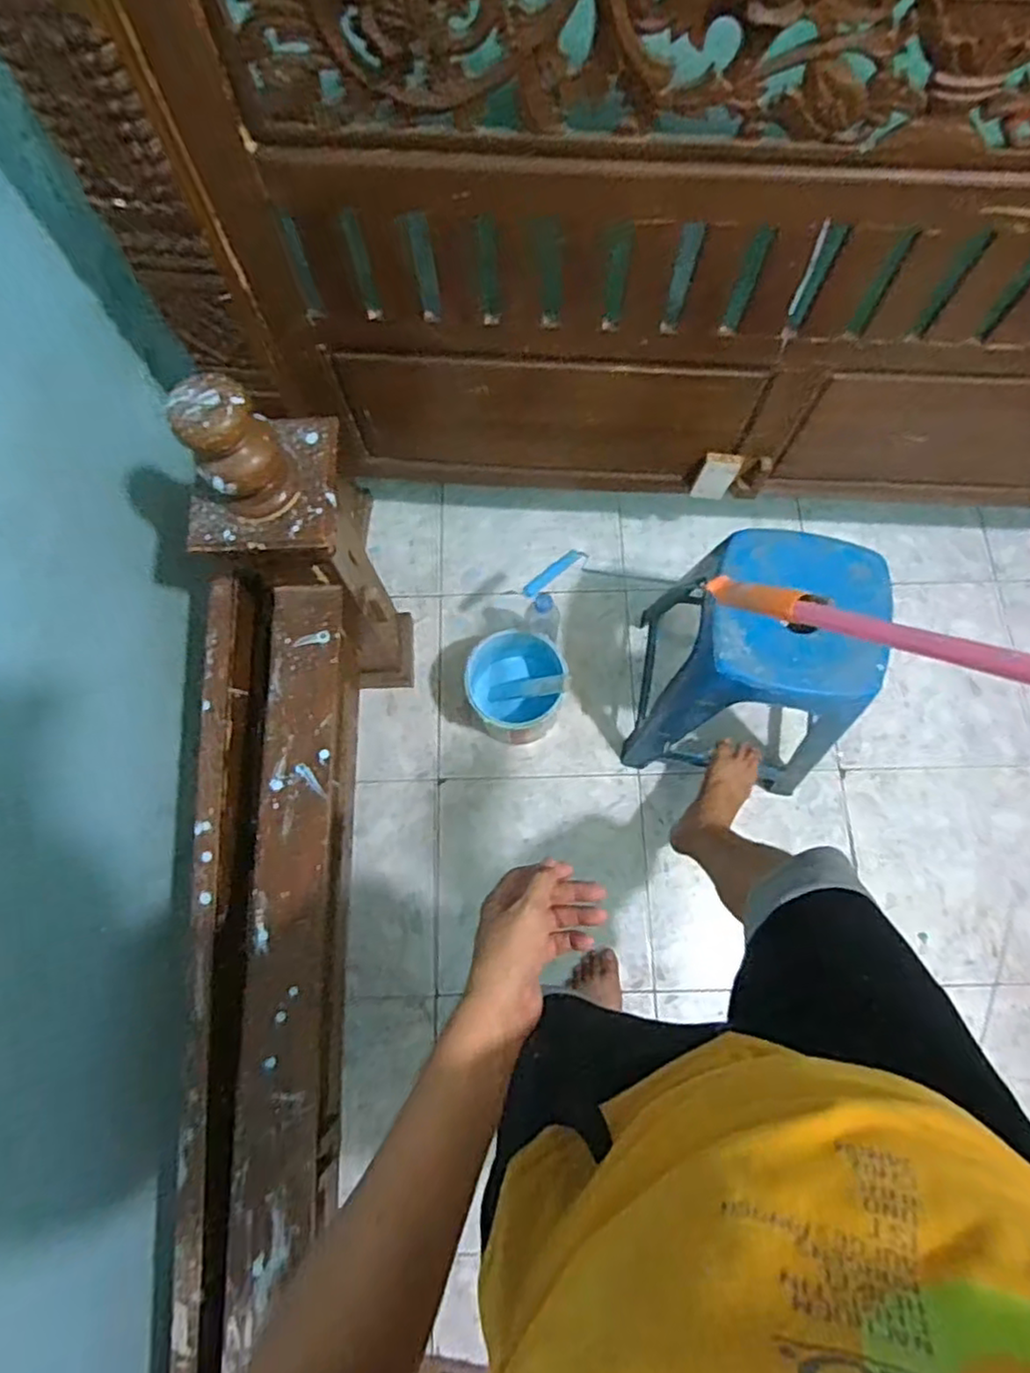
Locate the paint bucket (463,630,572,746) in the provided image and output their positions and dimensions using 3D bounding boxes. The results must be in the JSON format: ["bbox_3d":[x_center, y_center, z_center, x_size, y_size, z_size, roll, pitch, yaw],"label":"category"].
[{"bbox_3d":[0.001,0.003,1.320,0.180,0.172,0.189,0,74,0],"label":"paint bucket"}]

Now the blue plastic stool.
[{"bbox_3d":[0.392,-0.031,1.157,0.315,0.479,0.289,12,74,4],"label":"blue plastic stool"}]

